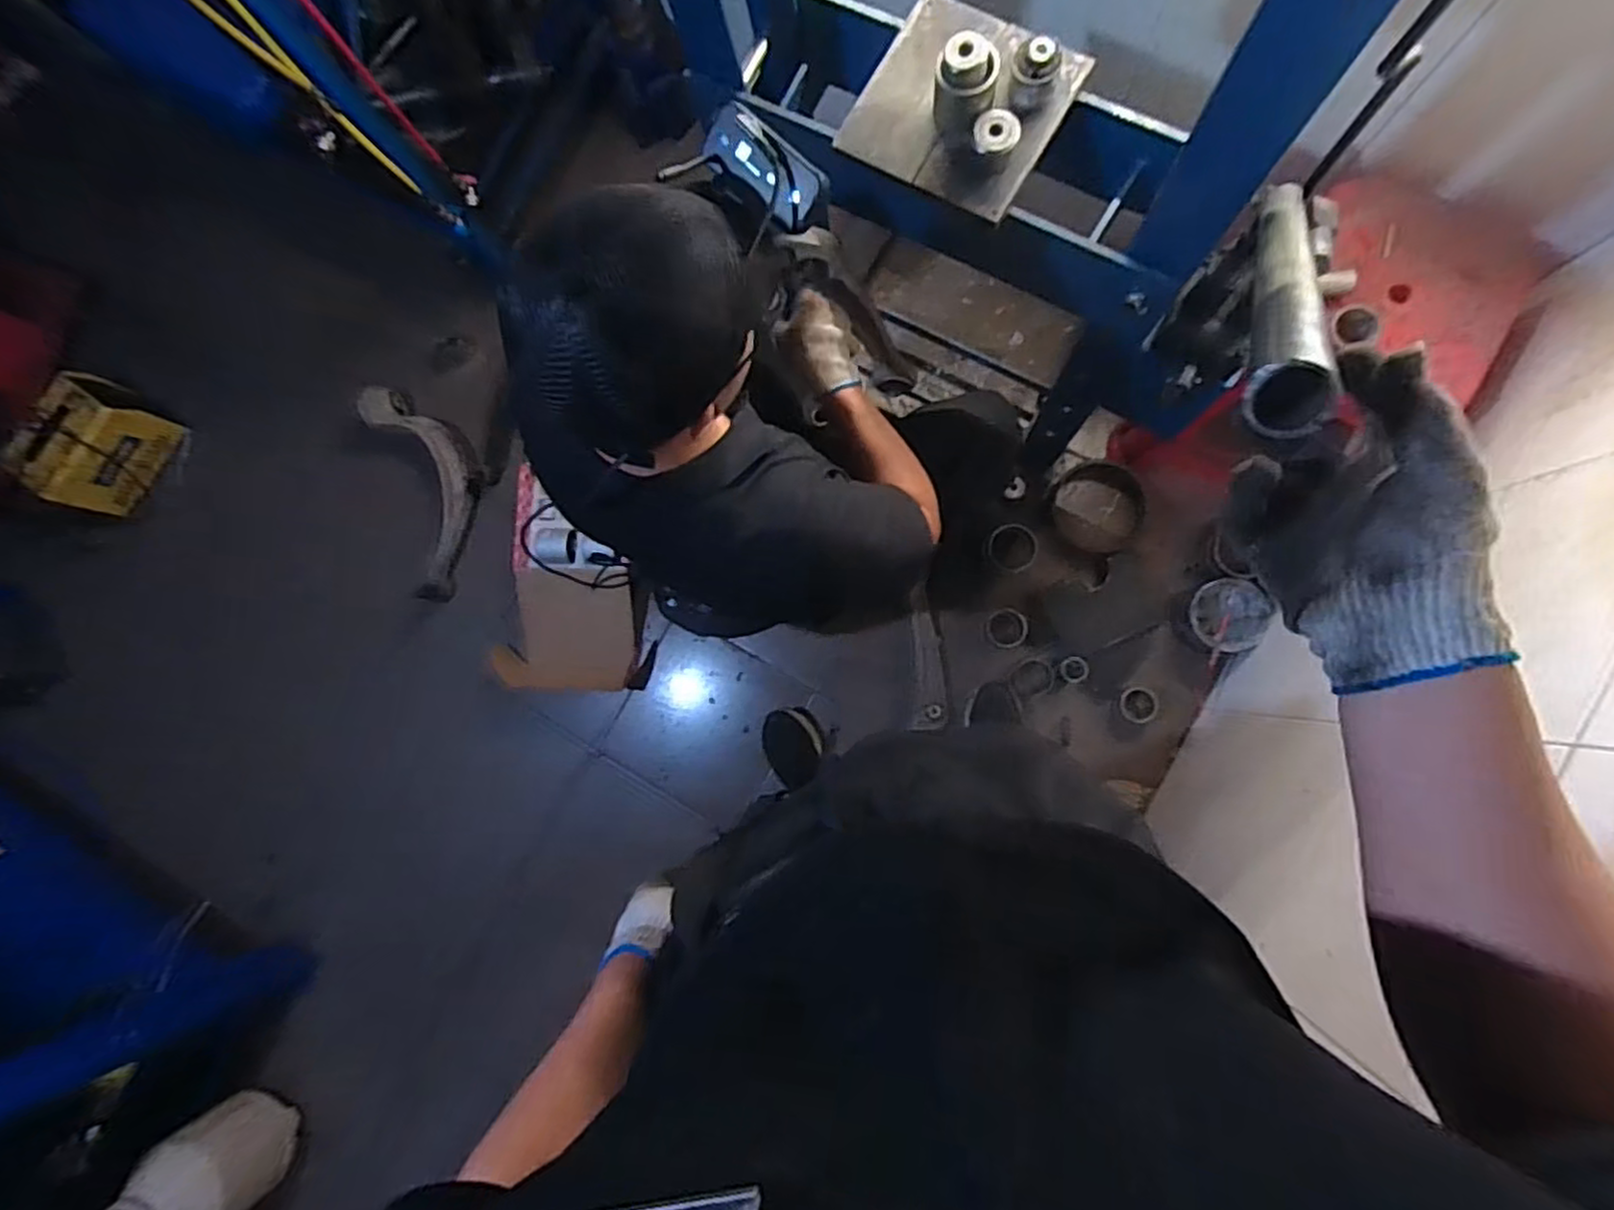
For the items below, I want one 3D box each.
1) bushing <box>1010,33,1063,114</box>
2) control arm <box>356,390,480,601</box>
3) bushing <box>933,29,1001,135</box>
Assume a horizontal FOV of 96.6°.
[{"bbox_3d":[0.221,-0.512,0.697,0.046,0.045,0.045,-1,84,6],"label":"bushing"},{"bbox_3d":[-0.767,-0.249,1.480,0.174,0.091,0.451,-21,82,4],"label":"control arm"},{"bbox_3d":[0.154,-0.505,0.703,0.061,0.057,0.053,10,85,7],"label":"bushing"}]

